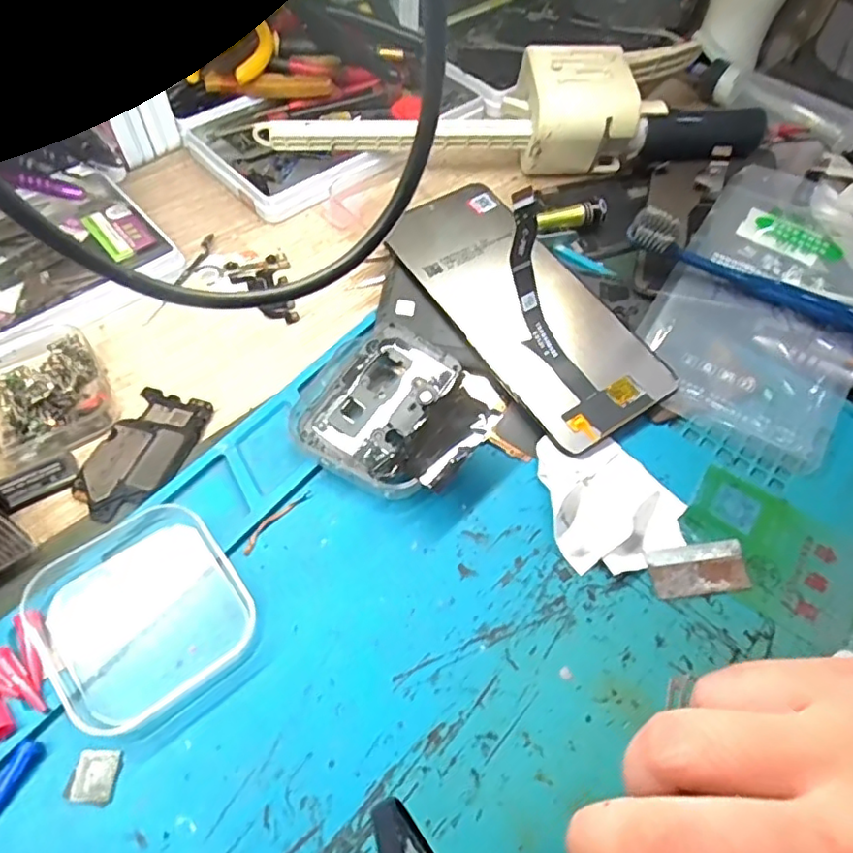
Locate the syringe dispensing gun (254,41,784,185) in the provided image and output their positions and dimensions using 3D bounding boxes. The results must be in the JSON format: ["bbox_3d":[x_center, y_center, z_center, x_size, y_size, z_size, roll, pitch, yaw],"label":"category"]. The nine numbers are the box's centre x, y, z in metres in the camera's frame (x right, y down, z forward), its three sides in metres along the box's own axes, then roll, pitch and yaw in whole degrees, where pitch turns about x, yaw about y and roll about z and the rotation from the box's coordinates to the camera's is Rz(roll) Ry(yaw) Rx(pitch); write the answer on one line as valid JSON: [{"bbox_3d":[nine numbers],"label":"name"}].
[{"bbox_3d":[0.058,-0.184,0.359,0.305,0.047,0.078,-9,58,-9],"label":"syringe dispensing gun"}]

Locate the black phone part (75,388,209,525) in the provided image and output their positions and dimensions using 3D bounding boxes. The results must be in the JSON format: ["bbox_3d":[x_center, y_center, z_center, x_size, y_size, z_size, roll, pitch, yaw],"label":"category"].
[{"bbox_3d":[-0.123,0.011,0.261,0.037,0.006,0.064,15,58,6],"label":"black phone part"}]

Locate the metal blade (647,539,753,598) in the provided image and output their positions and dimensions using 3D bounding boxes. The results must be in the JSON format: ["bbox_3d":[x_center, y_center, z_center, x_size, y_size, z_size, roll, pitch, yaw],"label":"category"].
[{"bbox_3d":[0.108,0.056,0.237,0.038,0.004,0.020,-8,61,-3],"label":"metal blade"}]

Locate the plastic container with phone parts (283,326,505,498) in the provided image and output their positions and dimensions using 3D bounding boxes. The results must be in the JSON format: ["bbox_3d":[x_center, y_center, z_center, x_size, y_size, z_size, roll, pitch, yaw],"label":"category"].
[{"bbox_3d":[-0.014,-0.006,0.259,0.075,0.025,0.066,31,61,16],"label":"plastic container with phone parts"}]

